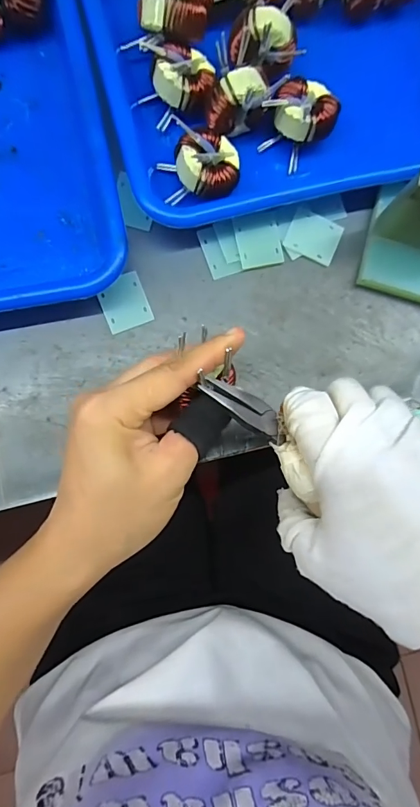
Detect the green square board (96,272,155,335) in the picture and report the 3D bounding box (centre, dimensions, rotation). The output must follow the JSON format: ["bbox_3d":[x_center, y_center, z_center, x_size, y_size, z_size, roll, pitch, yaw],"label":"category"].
[{"bbox_3d":[-0.055,-0.065,0.274,0.029,0.004,0.034,-22,88,-6],"label":"green square board"}]

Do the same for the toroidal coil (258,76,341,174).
[{"bbox_3d":[0.058,-0.186,0.276,0.038,0.028,0.046,44,84,0],"label":"toroidal coil"}]

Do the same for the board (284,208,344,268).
[{"bbox_3d":[0.070,-0.113,0.286,0.033,0.006,0.030,24,84,-3],"label":"board"}]

